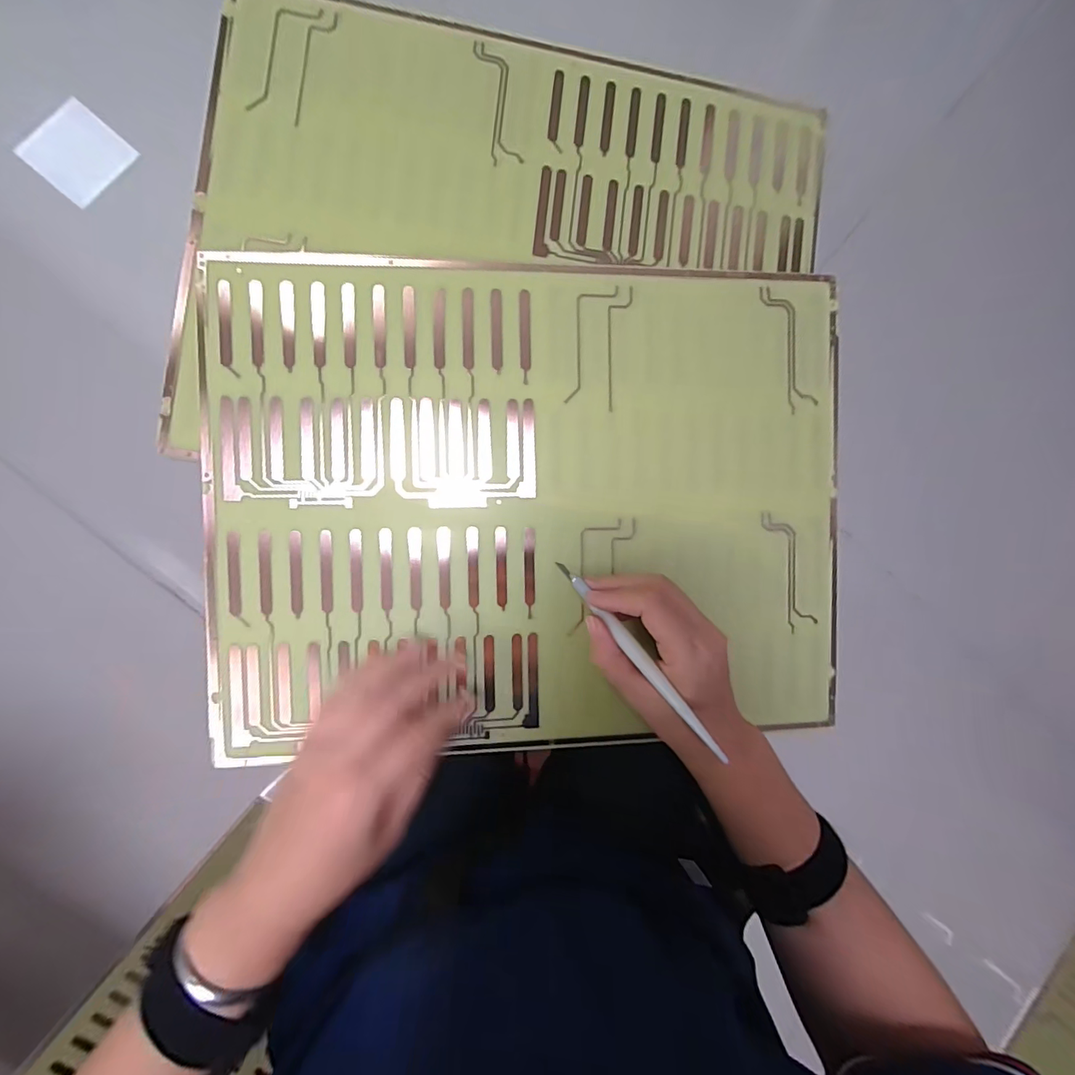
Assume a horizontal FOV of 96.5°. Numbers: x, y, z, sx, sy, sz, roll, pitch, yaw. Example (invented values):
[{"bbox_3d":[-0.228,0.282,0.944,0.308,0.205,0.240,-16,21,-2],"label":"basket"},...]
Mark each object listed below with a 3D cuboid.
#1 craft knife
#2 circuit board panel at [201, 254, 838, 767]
[{"bbox_3d":[0.057,0.068,0.294,0.008,0.009,0.147,-36,61,-6],"label":"craft knife"},{"bbox_3d":[0.003,-0.021,0.329,0.420,0.006,0.319,-1,92,-6],"label":"circuit board panel"}]

